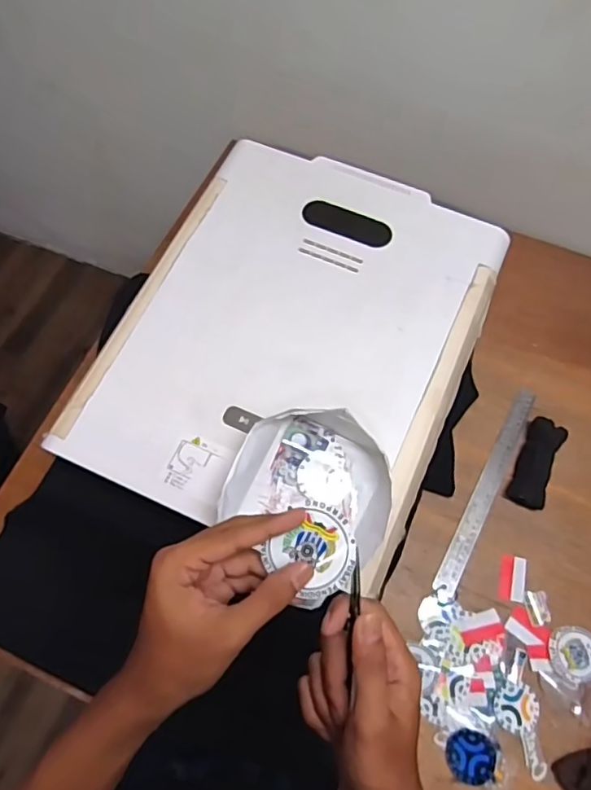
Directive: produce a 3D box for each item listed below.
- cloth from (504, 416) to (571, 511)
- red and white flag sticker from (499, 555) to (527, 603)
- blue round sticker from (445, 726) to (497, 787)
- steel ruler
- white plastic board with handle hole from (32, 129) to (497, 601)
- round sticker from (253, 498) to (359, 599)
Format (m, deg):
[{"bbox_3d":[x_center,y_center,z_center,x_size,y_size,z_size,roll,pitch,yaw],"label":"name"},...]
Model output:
[{"bbox_3d":[0.335,0.095,0.756,0.047,0.031,0.124,24,69,8],"label":"cloth"},{"bbox_3d":[0.285,0.240,0.716,0.030,0.004,0.057,7,62,19],"label":"red and white flag sticker"},{"bbox_3d":[0.203,0.417,0.632,0.053,0.006,0.055,6,70,23],"label":"blue round sticker"},{"bbox_3d":[0.269,0.124,0.760,0.027,0.009,0.316,28,70,10],"label":"steel ruler"},{"bbox_3d":[0.005,-0.081,0.665,0.398,0.025,0.497,23,69,8],"label":"white plastic board with handle hole"},{"bbox_3d":[0.014,0.104,0.364,0.058,0.004,0.058,0,91,7],"label":"round sticker"}]

